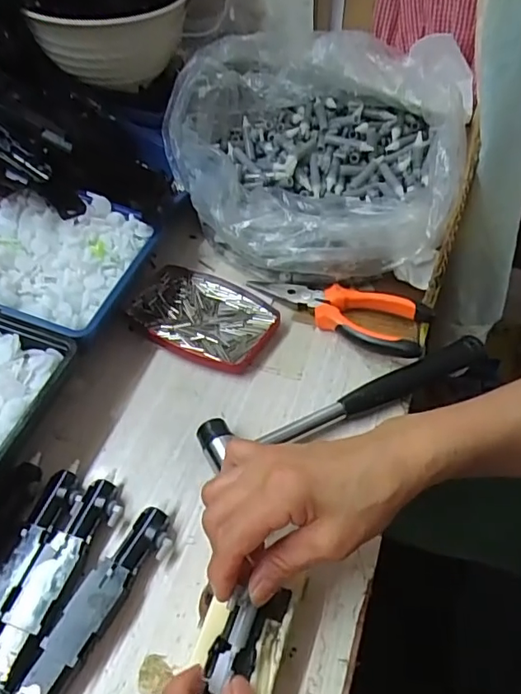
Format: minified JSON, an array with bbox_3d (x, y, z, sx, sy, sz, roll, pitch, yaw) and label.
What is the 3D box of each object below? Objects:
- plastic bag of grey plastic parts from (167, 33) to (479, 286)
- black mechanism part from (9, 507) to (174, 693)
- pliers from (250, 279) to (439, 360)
[{"bbox_3d":[0.045,-0.181,0.500,0.270,0.090,0.245,14,70,15],"label":"plastic bag of grey plastic parts"},{"bbox_3d":[-0.091,0.145,0.307,0.027,0.020,0.118,25,53,20],"label":"black mechanism part"},{"bbox_3d":[0.060,-0.034,0.448,0.151,0.022,0.048,18,51,14],"label":"pliers"}]

